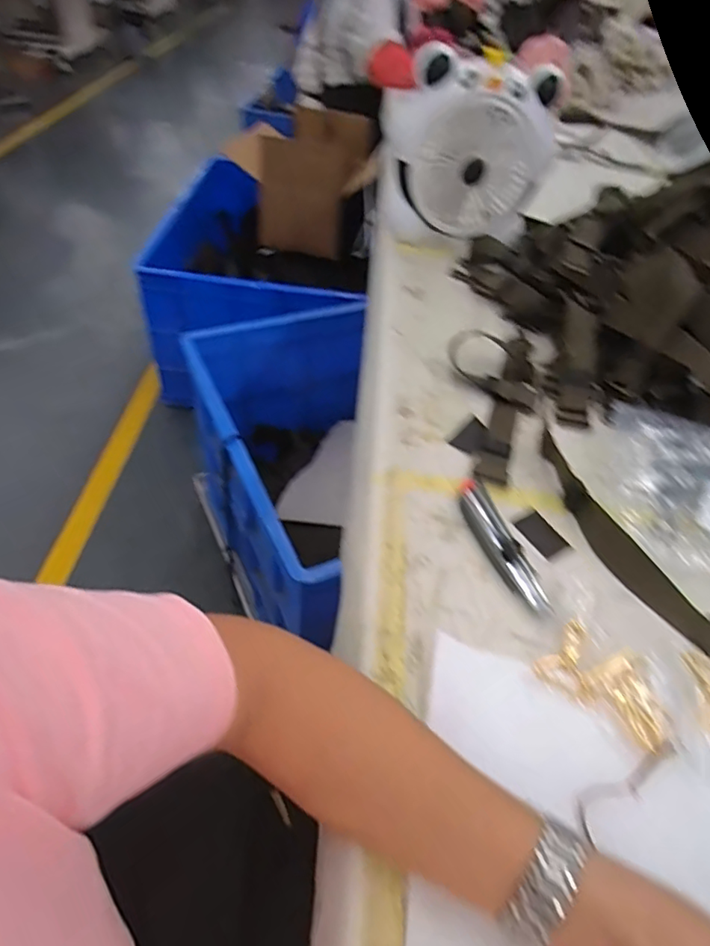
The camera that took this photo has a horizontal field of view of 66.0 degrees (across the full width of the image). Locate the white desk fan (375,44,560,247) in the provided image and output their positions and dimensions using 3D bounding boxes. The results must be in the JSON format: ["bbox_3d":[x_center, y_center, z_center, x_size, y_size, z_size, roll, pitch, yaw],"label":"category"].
[{"bbox_3d":[0.179,-0.499,0.883,0.255,0.261,0.093,15,48,6],"label":"white desk fan"}]

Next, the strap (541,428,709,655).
[{"bbox_3d":[0.267,0.079,0.520,0.041,0.026,0.299,-20,53,-23],"label":"strap"}]

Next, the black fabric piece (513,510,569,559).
[{"bbox_3d":[0.186,0.061,0.545,0.038,0.006,0.049,-22,54,-24],"label":"black fabric piece"}]

